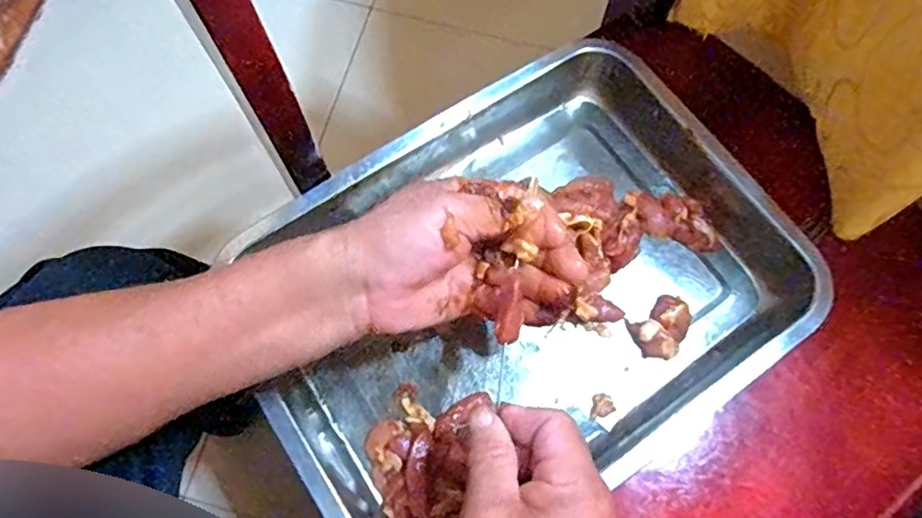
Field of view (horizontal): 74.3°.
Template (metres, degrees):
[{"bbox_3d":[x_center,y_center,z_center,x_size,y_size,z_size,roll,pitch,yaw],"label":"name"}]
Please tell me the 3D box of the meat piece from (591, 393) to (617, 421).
[{"bbox_3d":[0.091,0.097,0.400,0.017,0.007,0.015,-23,73,-9],"label":"meat piece"}]

